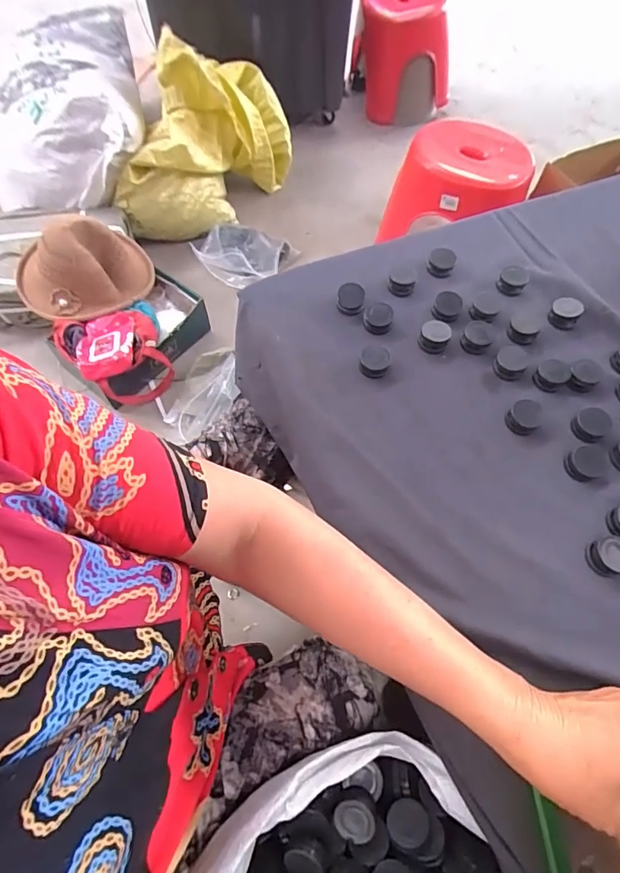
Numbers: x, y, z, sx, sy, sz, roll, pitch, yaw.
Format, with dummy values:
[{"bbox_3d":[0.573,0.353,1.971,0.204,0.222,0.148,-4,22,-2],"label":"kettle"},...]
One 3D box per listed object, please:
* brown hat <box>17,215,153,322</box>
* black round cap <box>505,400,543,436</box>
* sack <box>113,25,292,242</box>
[{"bbox_3d":[-0.502,-0.371,1.011,0.282,0.177,0.211,-25,68,-14],"label":"brown hat"},{"bbox_3d":[0.222,-0.019,0.474,0.033,0.022,0.030,1,64,-2],"label":"black round cap"},{"bbox_3d":[-0.253,-0.772,1.189,0.295,0.331,0.511,17,65,6],"label":"sack"}]

